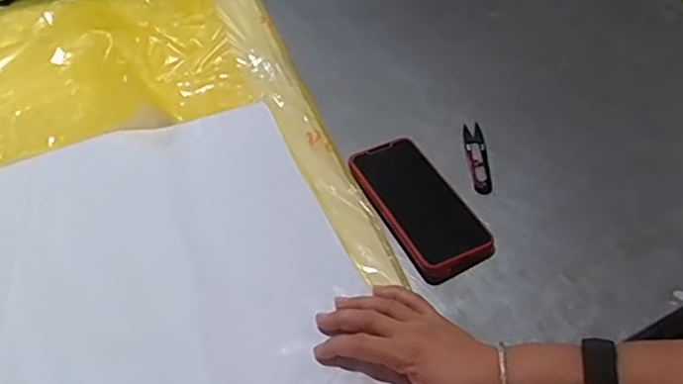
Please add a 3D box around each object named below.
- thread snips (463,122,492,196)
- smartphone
[{"bbox_3d":[0.154,-0.039,0.674,0.023,0.006,0.107,-2,49,4],"label":"thread snips"},{"bbox_3d":[0.081,0.009,0.625,0.087,0.020,0.176,-25,52,-15],"label":"smartphone"}]

